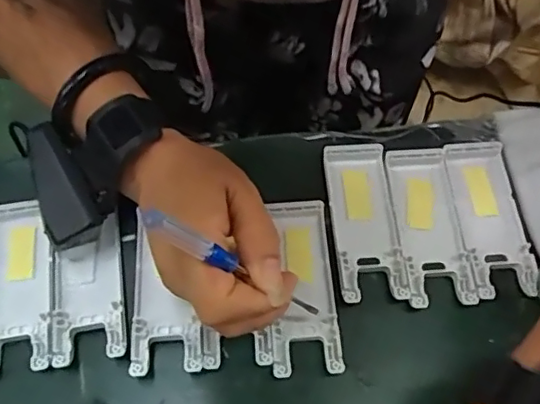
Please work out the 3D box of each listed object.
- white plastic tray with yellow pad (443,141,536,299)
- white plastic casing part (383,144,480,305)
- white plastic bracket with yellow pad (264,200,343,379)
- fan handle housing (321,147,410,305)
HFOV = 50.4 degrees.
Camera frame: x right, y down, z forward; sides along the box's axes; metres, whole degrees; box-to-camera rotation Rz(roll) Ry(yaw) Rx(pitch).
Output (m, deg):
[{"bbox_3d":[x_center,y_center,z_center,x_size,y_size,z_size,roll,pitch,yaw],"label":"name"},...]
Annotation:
[{"bbox_3d":[0.139,0.009,0.362,0.037,0.009,0.103,-5,61,-2],"label":"white plastic tray with yellow pad"},{"bbox_3d":[0.100,0.015,0.361,0.041,0.014,0.103,-3,61,-1],"label":"white plastic casing part"},{"bbox_3d":[0.020,0.049,0.342,0.038,0.008,0.106,0,61,0],"label":"white plastic bracket with yellow pad"},{"bbox_3d":[0.059,0.010,0.359,0.039,0.009,0.104,-4,61,-1],"label":"fan handle housing"}]

